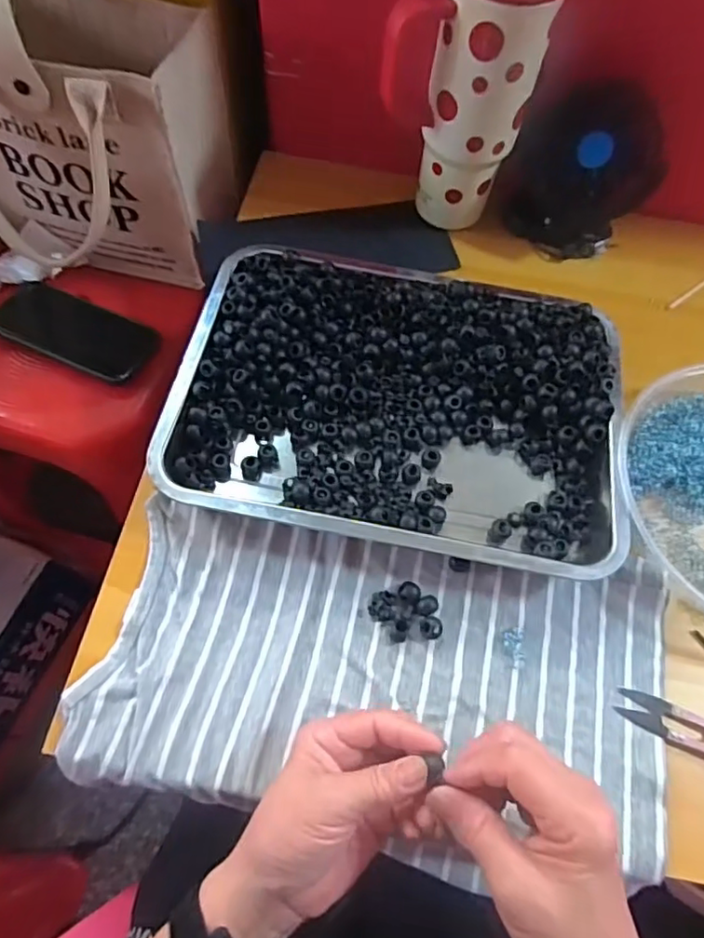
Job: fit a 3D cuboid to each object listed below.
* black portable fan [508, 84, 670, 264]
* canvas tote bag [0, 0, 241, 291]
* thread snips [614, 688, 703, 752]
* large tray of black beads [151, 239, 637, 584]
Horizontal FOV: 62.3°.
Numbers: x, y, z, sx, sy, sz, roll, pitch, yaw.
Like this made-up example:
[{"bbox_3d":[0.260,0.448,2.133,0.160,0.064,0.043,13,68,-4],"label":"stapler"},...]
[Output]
[{"bbox_3d":[0.209,-0.265,0.531,0.120,0.142,0.056,29,67,10],"label":"black portable fan"},{"bbox_3d":[-0.253,-0.308,0.546,0.224,0.245,0.187,15,65,4],"label":"canvas tote bag"},{"bbox_3d":[0.231,0.177,0.392,0.099,0.011,0.023,22,66,7],"label":"thread snips"},{"bbox_3d":[0.039,-0.061,0.459,0.342,0.042,0.248,11,65,2],"label":"large tray of black beads"}]

